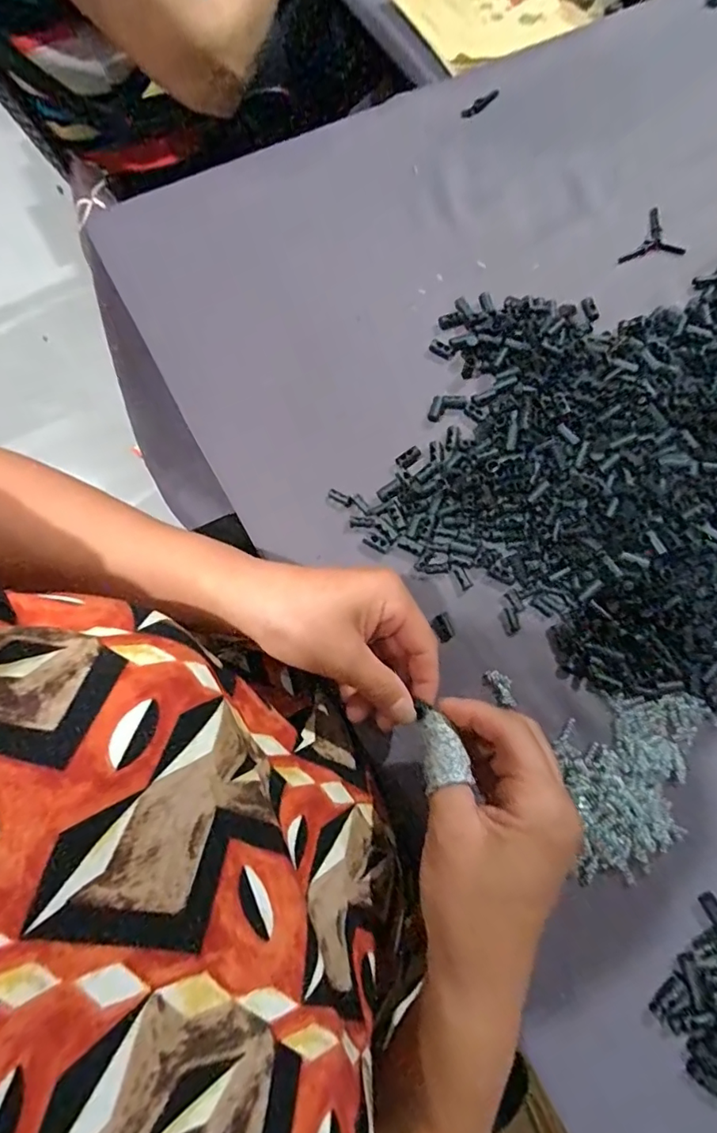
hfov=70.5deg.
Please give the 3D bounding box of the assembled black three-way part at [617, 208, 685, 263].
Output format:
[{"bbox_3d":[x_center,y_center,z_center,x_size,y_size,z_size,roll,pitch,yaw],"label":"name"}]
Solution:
[{"bbox_3d":[0.254,-0.274,0.434,0.043,0.008,0.062,37,75,11],"label":"assembled black three-way part"}]

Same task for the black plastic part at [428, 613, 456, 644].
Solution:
[{"bbox_3d":[0.058,0.042,0.347,0.013,0.007,0.019,-19,75,-6],"label":"black plastic part"}]

